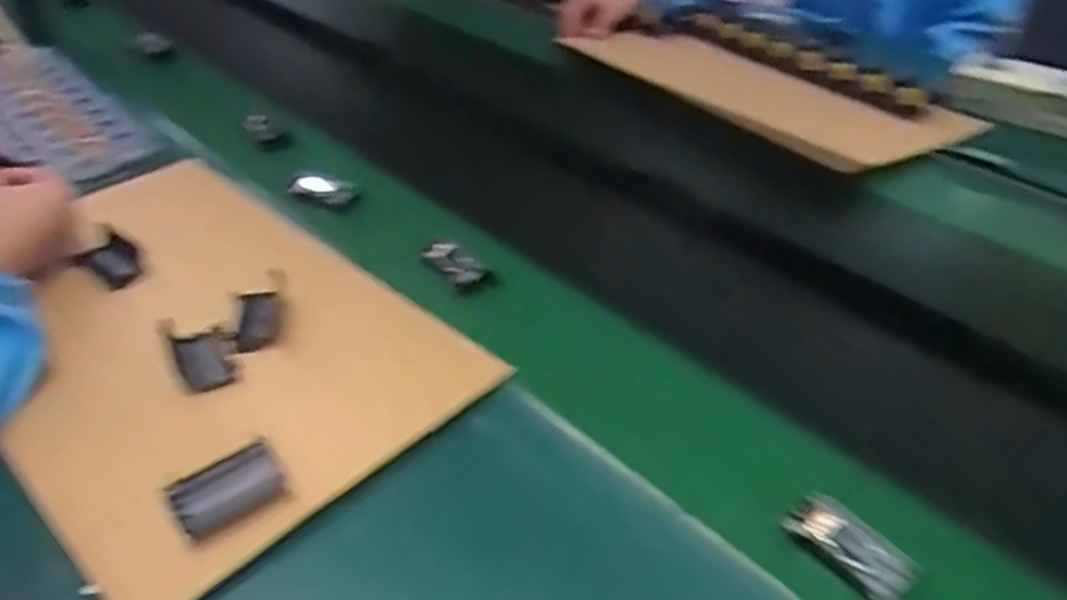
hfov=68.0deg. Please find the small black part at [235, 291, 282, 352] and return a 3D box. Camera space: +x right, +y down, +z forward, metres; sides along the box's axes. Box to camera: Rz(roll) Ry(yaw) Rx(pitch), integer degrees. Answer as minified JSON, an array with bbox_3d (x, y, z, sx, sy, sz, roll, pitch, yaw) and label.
[{"bbox_3d":[-0.223,0.014,0.642,0.034,0.009,0.063,-7,39,-10],"label":"small black part"}]

